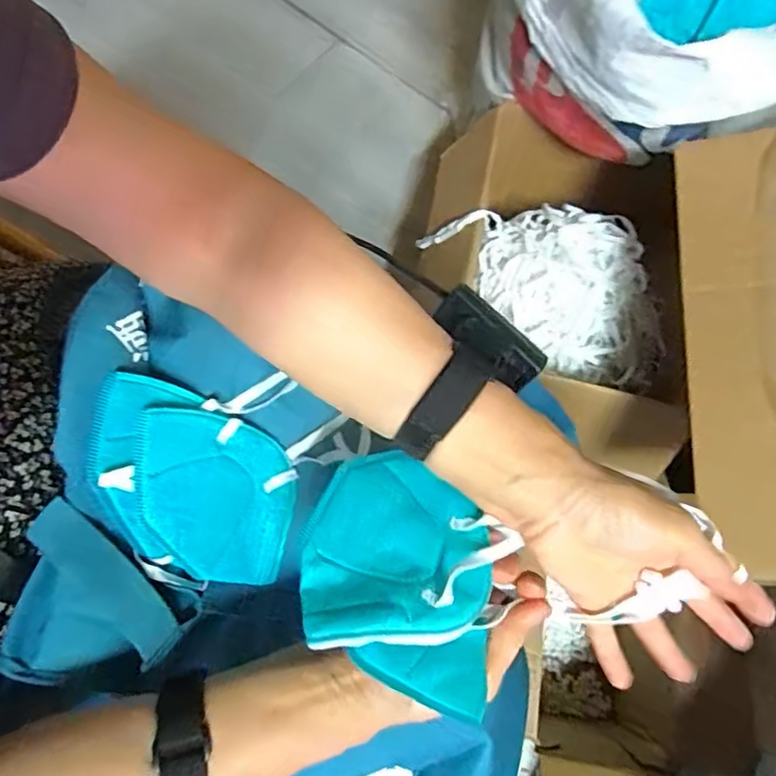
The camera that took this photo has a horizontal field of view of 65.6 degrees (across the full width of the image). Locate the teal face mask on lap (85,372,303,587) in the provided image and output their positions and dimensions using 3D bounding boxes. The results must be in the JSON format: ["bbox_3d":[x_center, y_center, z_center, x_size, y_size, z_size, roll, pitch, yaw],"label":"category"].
[{"bbox_3d":[-0.127,0.067,0.404,0.147,0.015,0.118,26,63,-31],"label":"teal face mask on lap"}]

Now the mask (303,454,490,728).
[{"bbox_3d":[0.013,0.103,0.347,0.121,0.045,0.134,18,45,7],"label":"mask"}]

